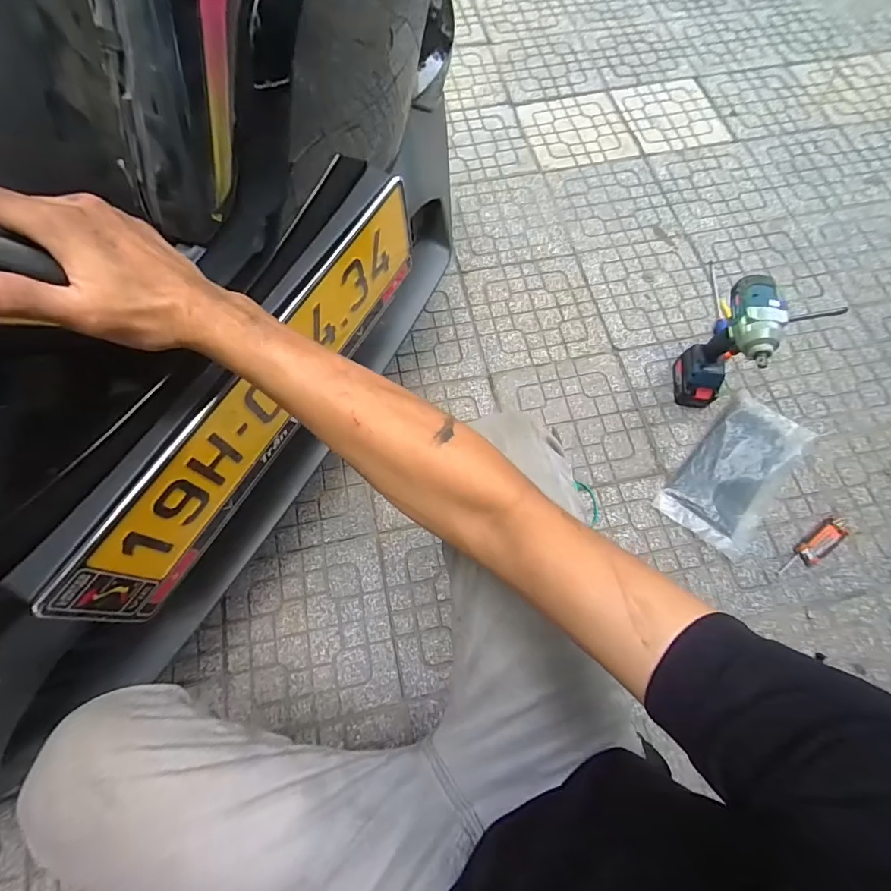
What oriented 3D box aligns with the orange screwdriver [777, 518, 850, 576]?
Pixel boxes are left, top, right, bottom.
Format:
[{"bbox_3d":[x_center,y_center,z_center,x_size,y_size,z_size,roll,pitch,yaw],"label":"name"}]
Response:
[{"bbox_3d":[0.693,0.196,0.859,0.158,0.026,0.042,-35,74,-14],"label":"orange screwdriver"}]

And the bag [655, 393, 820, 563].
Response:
[{"bbox_3d":[0.589,0.045,0.924,0.175,0.036,0.341,38,72,12],"label":"bag"}]

